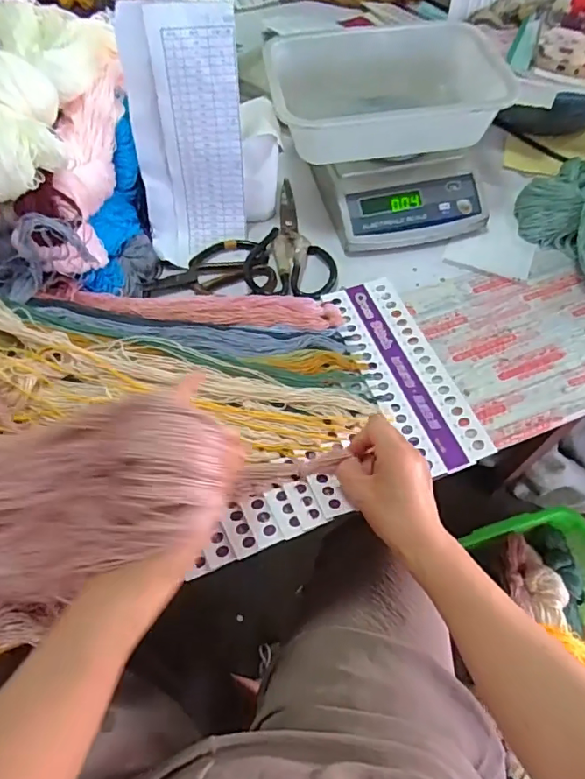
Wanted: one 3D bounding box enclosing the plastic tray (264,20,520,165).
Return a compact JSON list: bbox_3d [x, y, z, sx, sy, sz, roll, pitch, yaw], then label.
[{"bbox_3d":[0.115,-0.376,0.649,0.286,0.079,0.196,-3,61,-2],"label":"plastic tray"}]

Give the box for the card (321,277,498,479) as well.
[{"bbox_3d":[0.118,-0.024,0.546,0.085,0.004,0.241,-18,62,-10],"label":"card"}]

